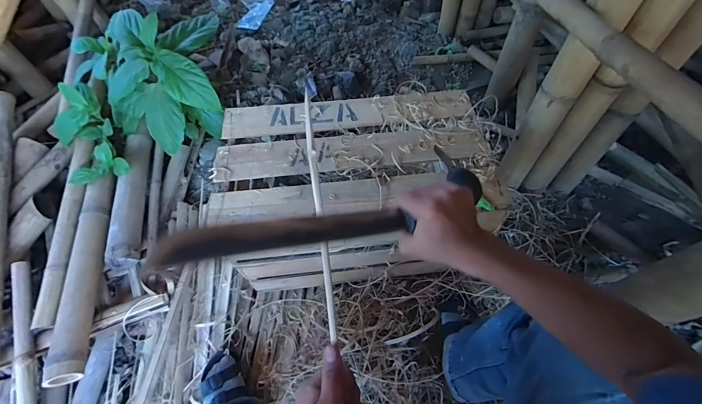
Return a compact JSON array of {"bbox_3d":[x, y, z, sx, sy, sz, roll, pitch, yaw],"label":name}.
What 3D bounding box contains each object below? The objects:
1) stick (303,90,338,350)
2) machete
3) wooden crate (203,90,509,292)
[{"bbox_3d":[-0.036,0.007,0.349,0.009,0.010,0.281,-7,82,-5],"label":"stick"},{"bbox_3d":[-0.007,0.020,0.353,0.379,0.029,0.054,-10,57,-21],"label":"machete"},{"bbox_3d":[0.003,-0.007,0.804,0.574,0.376,0.358,-2,57,-2],"label":"wooden crate"}]

